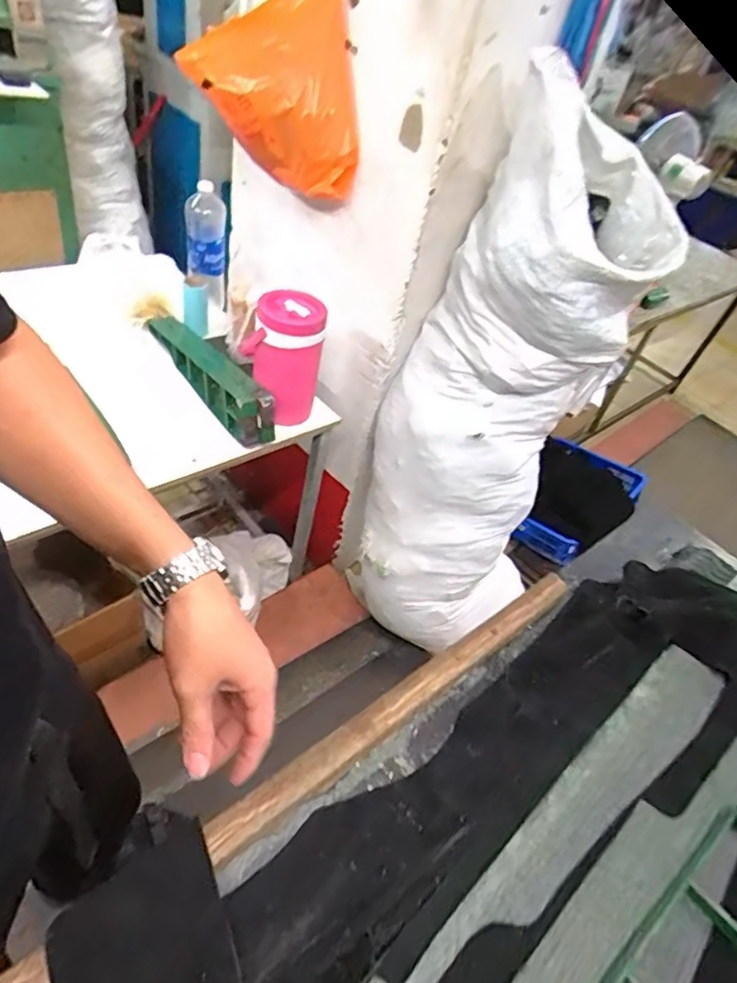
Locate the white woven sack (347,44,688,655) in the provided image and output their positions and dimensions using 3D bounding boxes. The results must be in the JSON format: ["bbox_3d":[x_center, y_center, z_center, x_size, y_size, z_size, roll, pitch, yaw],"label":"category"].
[{"bbox_3d":[0.243,-0.143,1.246,0.401,1.085,0.359,9,43,-6],"label":"white woven sack"}]

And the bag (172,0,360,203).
[{"bbox_3d":[-0.171,-0.777,1.112,0.332,0.335,0.159,7,43,-8],"label":"bag"}]

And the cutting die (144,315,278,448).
[{"bbox_3d":[-0.369,-0.271,1.310,0.077,0.113,0.511,-23,55,-34],"label":"cutting die"}]

